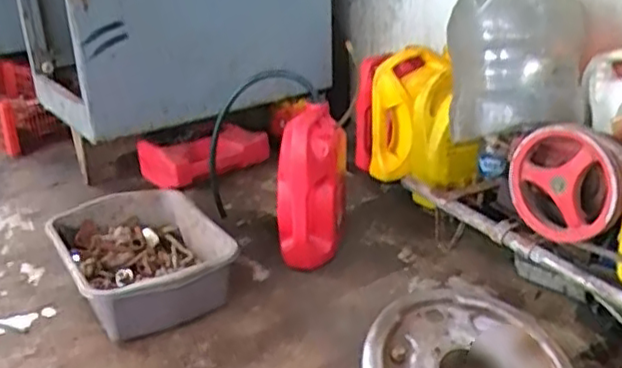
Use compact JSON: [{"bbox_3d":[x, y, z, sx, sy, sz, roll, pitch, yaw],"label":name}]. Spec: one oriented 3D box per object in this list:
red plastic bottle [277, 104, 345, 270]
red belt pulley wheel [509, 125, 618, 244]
[{"bbox_3d":[0.000,0.026,1.210,0.122,0.305,0.105,0,25,1],"label":"red plastic bottle"},{"bbox_3d":[0.381,0.007,1.031,0.042,0.182,0.163,-17,30,-32],"label":"red belt pulley wheel"}]

